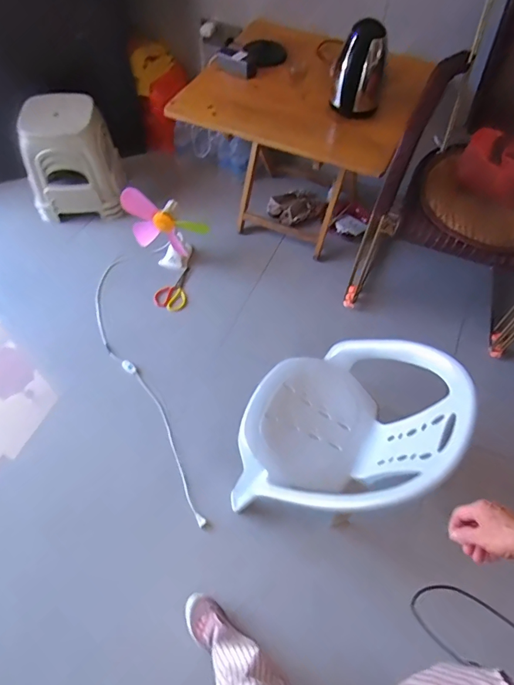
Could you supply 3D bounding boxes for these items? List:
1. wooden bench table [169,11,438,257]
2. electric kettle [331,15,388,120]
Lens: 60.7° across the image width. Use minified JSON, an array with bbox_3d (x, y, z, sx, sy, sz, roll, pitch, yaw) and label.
[{"bbox_3d":[0.139,-0.672,1.571,0.686,0.510,0.538,24,60,11],"label":"wooden bench table"},{"bbox_3d":[0.295,-0.775,1.259,0.146,0.212,0.124,11,59,3],"label":"electric kettle"}]

